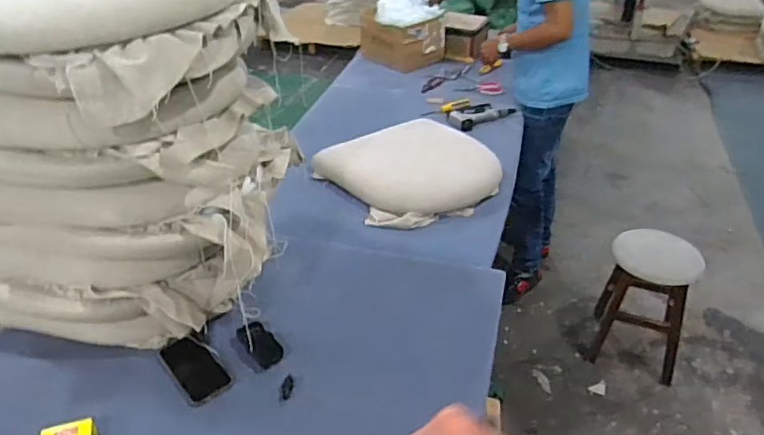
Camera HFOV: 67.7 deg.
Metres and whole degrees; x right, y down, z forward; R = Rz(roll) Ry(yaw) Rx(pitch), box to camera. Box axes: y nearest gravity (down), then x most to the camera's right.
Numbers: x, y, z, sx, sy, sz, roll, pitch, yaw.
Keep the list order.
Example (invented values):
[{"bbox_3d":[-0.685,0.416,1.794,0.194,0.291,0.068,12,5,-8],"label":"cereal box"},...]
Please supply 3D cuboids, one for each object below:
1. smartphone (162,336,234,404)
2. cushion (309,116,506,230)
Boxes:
[{"bbox_3d":[-0.347,0.273,1.051,0.082,0.013,0.162,-27,42,-33],"label":"smartphone"},{"bbox_3d":[0.087,-0.158,1.633,0.423,0.117,0.424,-22,40,-28],"label":"cushion"}]

